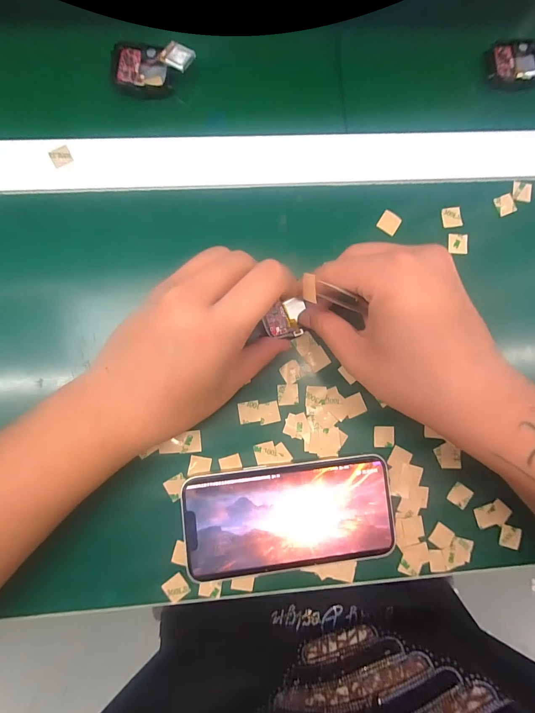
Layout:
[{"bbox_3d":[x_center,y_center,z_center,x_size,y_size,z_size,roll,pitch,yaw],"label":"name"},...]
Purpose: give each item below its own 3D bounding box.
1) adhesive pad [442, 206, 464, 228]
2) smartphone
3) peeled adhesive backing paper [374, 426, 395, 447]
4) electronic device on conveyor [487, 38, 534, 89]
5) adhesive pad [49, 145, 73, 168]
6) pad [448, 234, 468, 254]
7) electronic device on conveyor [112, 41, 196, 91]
[{"bbox_3d":[0.146,-0.110,0.254,0.015,0.004,0.016,-11,86,-5],"label":"adhesive pad"},{"bbox_3d":[0.016,0.112,0.228,0.143,0.008,0.070,-6,86,-5],"label":"smartphone"},{"bbox_3d":[0.087,0.060,0.241,0.015,0.004,0.015,0,82,-1],"label":"peeled adhesive backing paper"},{"bbox_3d":[0.205,-0.242,0.267,0.043,0.009,0.040,-1,86,-4],"label":"electronic device on conveyor"},{"bbox_3d":[-0.153,-0.149,0.241,0.015,0.004,0.011,-40,124,-25],"label":"adhesive pad"},{"bbox_3d":[0.150,-0.089,0.255,0.015,0.004,0.015,3,91,6],"label":"pad"},{"bbox_3d":[-0.088,-0.218,0.245,0.058,0.012,0.037,10,84,-1],"label":"electronic device on conveyor"}]

